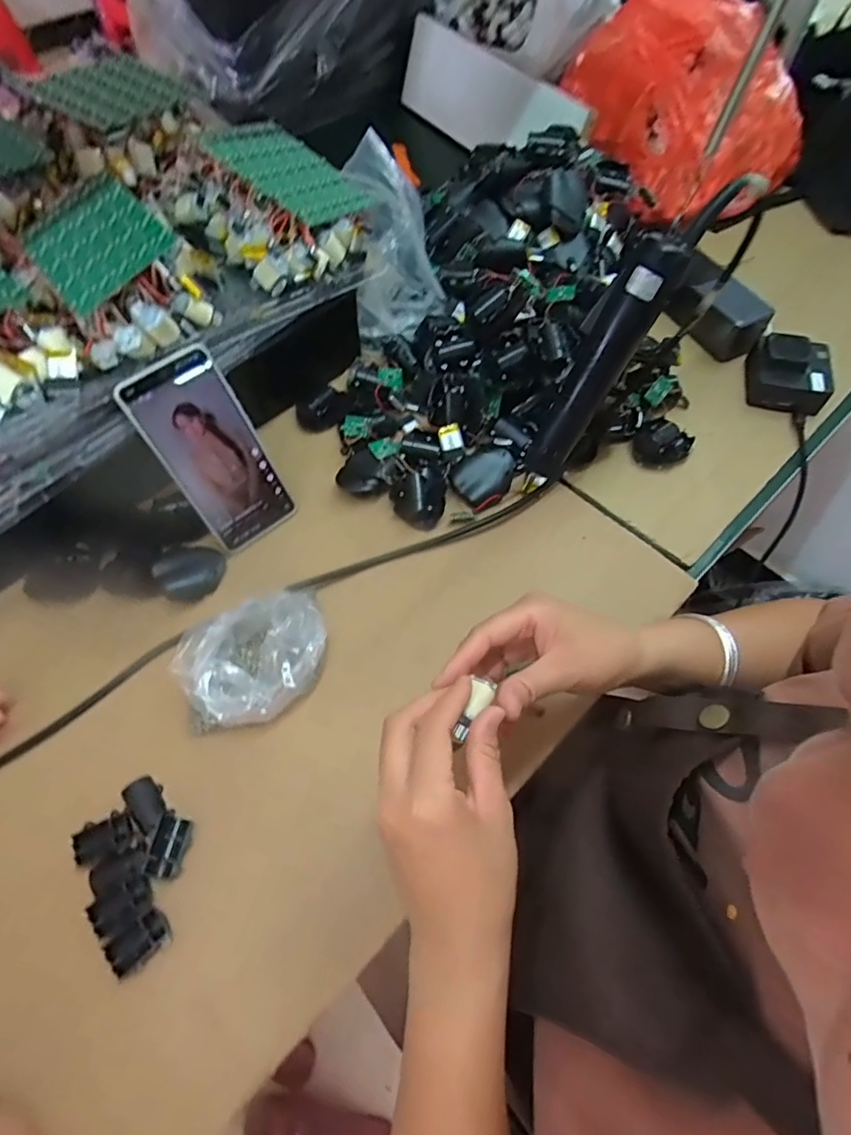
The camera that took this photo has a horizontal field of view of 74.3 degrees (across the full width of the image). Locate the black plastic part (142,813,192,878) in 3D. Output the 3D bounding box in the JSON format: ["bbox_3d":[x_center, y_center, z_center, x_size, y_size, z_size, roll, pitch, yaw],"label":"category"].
[{"bbox_3d":[-0.179,0.194,0.392,0.023,0.007,0.037,8,61,4],"label":"black plastic part"}]

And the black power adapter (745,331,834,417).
[{"bbox_3d":[0.385,-0.205,0.597,0.079,0.046,0.075,22,63,12],"label":"black power adapter"}]

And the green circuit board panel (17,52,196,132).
[{"bbox_3d":[-0.299,-0.460,0.541,0.102,0.009,0.120,35,61,9],"label":"green circuit board panel"}]

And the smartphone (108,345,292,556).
[{"bbox_3d":[-0.176,-0.095,0.474,0.078,0.164,0.012,-40,39,-20],"label":"smartphone"}]

